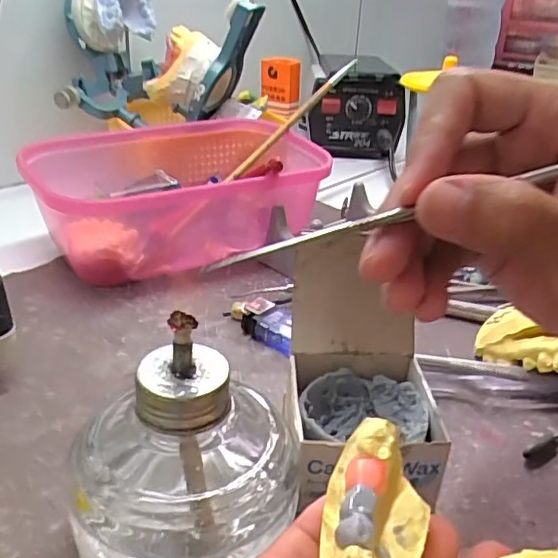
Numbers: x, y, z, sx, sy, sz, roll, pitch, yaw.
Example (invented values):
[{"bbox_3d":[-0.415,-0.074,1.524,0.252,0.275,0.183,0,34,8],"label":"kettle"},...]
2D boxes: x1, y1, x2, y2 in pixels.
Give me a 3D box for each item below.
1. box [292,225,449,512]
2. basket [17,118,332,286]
[{"bbox_3d":[0.034,0.036,0.232,0.057,0.082,0.073,1,27,-4],"label":"box"},{"bbox_3d":[-0.063,-0.057,0.412,0.196,0.069,0.130,-11,30,-25],"label":"basket"}]

